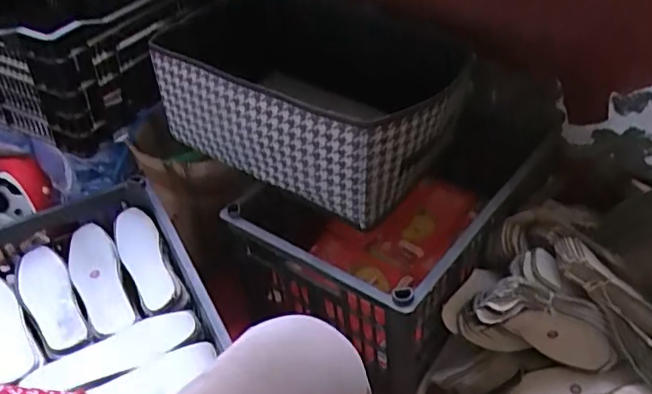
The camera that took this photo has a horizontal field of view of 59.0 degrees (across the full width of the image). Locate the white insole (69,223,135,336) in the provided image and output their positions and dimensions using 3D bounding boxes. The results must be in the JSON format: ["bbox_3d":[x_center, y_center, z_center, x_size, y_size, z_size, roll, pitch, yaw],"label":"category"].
[{"bbox_3d":[-0.347,0.126,0.874,0.069,0.021,0.250,-19,40,-19],"label":"white insole"}]

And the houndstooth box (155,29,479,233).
[{"bbox_3d":[-0.052,-0.129,0.885,0.443,0.182,0.210,28,48,36],"label":"houndstooth box"}]

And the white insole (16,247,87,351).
[{"bbox_3d":[-0.414,0.149,0.854,0.071,0.017,0.223,-28,41,-19],"label":"white insole"}]

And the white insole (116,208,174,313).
[{"bbox_3d":[-0.286,0.093,0.899,0.063,0.028,0.213,-19,39,-18],"label":"white insole"}]

